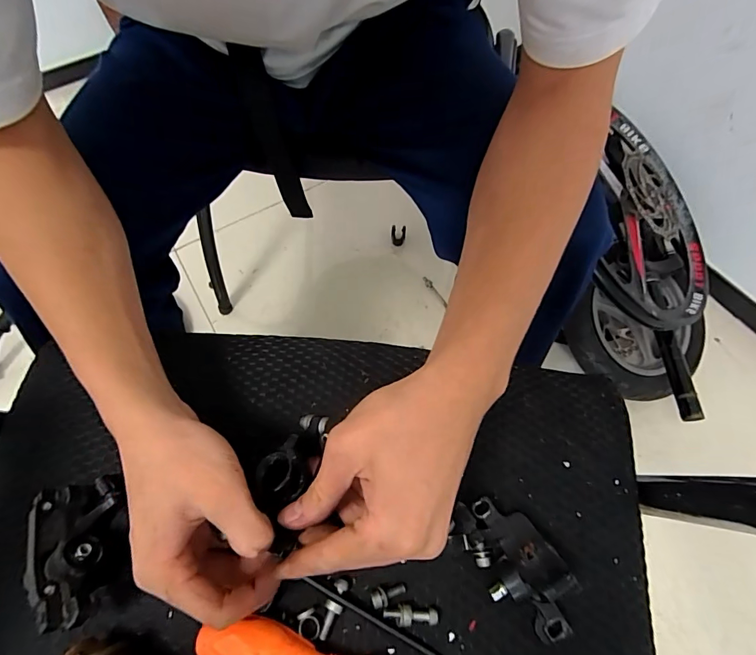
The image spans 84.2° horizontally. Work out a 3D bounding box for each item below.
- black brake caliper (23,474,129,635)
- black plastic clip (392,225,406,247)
[{"bbox_3d":[-0.187,0.138,0.263,0.036,0.047,0.082,-16,63,-6],"label":"black brake caliper"},{"bbox_3d":[0.046,-0.210,0.960,0.033,0.009,0.047,0,102,6],"label":"black plastic clip"}]

